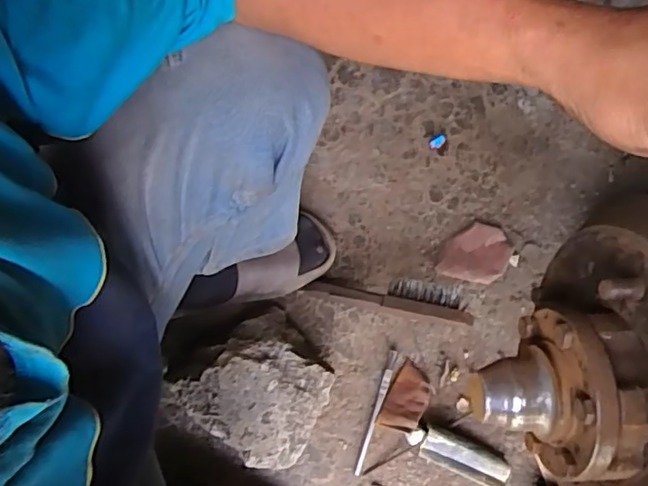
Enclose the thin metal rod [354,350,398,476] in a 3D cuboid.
[{"bbox_3d":[0.071,0.229,0.788,0.012,0.007,0.169,18,73,4],"label":"thin metal rod"}]

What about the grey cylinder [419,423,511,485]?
[{"bbox_3d":[0.189,0.287,0.767,0.121,0.027,0.044,25,74,6],"label":"grey cylinder"}]

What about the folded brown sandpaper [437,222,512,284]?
[{"bbox_3d":[0.223,0.014,0.852,0.101,0.011,0.090,12,73,2],"label":"folded brown sandpaper"}]

